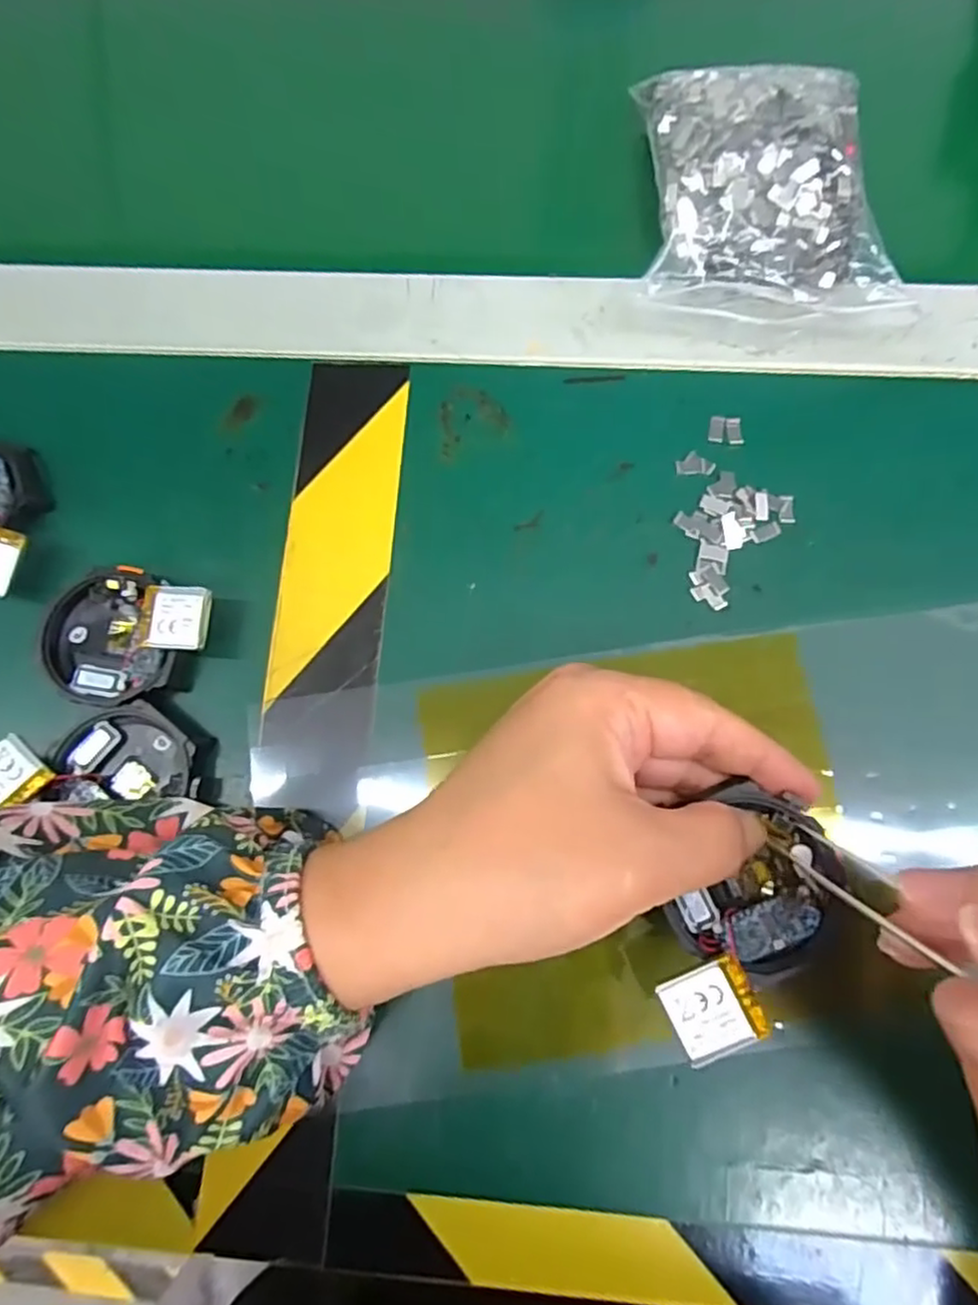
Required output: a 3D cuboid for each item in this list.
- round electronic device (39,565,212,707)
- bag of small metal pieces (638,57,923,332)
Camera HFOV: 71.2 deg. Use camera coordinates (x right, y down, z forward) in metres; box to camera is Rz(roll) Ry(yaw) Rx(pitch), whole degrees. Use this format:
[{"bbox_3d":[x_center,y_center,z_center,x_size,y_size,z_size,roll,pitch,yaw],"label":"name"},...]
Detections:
[{"bbox_3d":[-0.129,-0.005,0.239,0.058,0.018,0.049,20,78,8],"label":"round electronic device"},{"bbox_3d":[0.107,-0.177,0.267,0.089,0.025,0.120,3,76,4],"label":"bag of small metal pieces"}]

